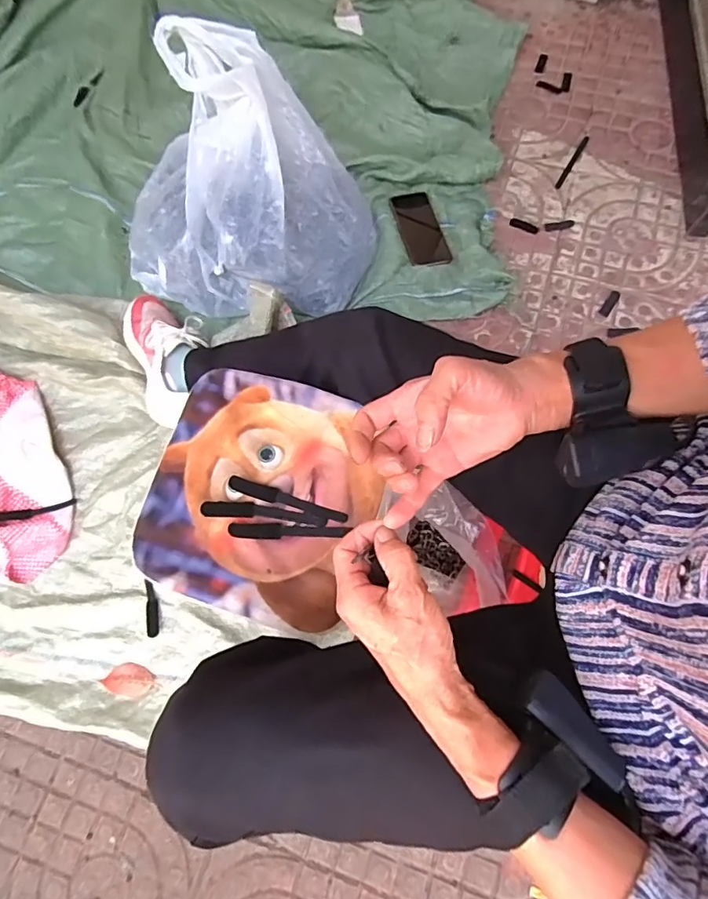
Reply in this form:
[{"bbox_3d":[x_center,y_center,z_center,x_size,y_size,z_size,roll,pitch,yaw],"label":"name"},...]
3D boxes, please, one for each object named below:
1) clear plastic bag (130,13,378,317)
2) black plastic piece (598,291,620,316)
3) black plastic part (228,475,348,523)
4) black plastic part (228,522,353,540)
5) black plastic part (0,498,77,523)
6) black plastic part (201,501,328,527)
[{"bbox_3d":[-0.165,-0.417,0.790,0.390,0.214,0.367,17,76,8],"label":"clear plastic bag"},{"bbox_3d":[0.446,-0.254,0.854,0.017,0.006,0.059,32,79,9],"label":"black plastic piece"},{"bbox_3d":[-0.070,0.053,0.528,0.130,0.021,0.018,16,73,7],"label":"black plastic part"},{"bbox_3d":[-0.068,0.087,0.517,0.125,0.010,0.018,2,71,2],"label":"black plastic part"},{"bbox_3d":[-0.504,0.097,0.773,0.117,0.022,0.018,-13,76,-2],"label":"black plastic part"},{"bbox_3d":[-0.094,0.067,0.520,0.129,0.017,0.018,5,72,3],"label":"black plastic part"}]

